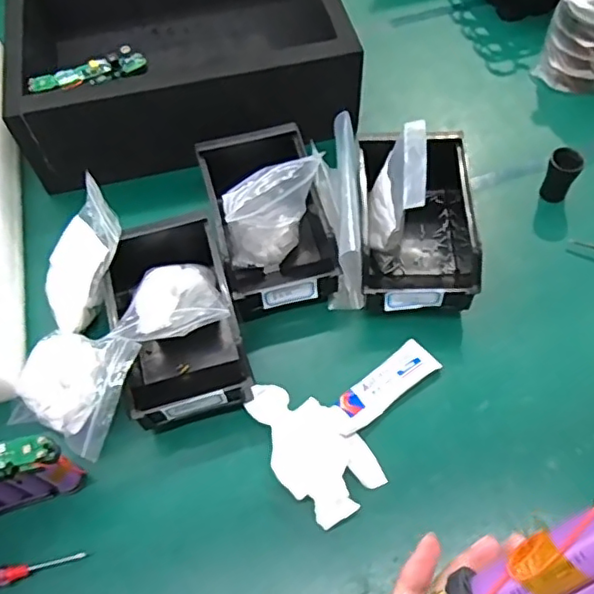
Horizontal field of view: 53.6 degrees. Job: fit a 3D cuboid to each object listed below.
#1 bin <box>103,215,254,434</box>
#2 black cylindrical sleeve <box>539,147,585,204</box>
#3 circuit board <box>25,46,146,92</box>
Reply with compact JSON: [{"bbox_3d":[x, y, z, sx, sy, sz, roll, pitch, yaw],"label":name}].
[{"bbox_3d":[-0.108,0.018,0.526,0.106,0.083,0.182,-16,61,-5],"label":"bin"},{"bbox_3d":[0.270,-0.125,0.604,0.031,0.050,0.029,-2,60,3],"label":"black cylindrical sleeve"},{"bbox_3d":[-0.214,-0.230,0.607,0.117,0.020,0.026,-22,61,-9],"label":"circuit board"}]

